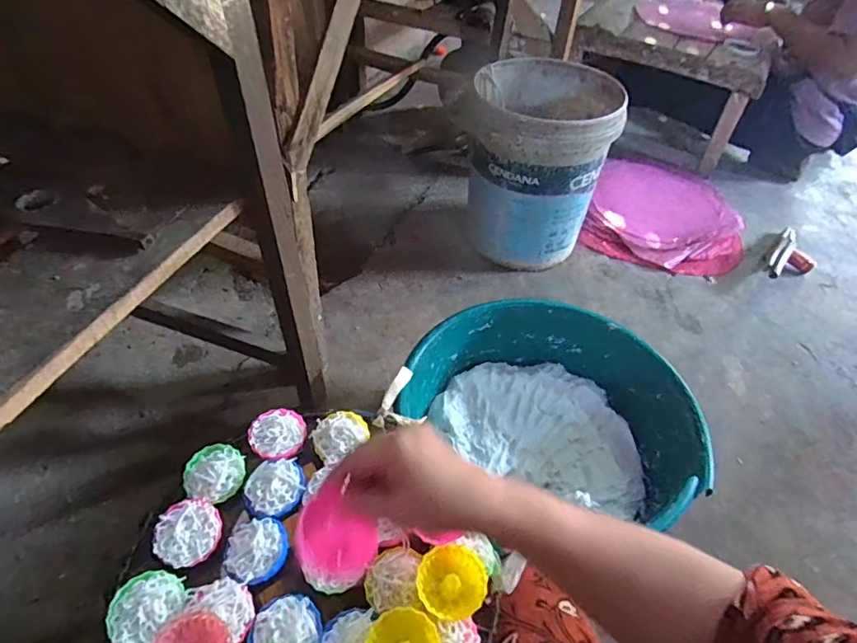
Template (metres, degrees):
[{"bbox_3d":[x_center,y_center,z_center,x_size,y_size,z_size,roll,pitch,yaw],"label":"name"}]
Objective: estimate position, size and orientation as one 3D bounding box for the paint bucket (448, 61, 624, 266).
[{"bbox_3d":[0.226,-0.346,1.166,0.299,0.358,0.299,2,48,-2],"label":"paint bucket"}]

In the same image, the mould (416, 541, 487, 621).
[{"bbox_3d":[0.020,0.235,0.466,0.060,0.024,0.059,2,48,-2],"label":"mould"}]

